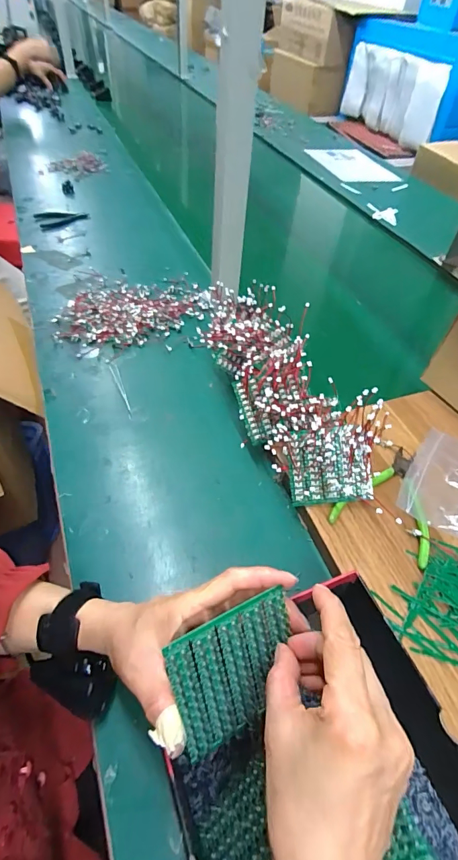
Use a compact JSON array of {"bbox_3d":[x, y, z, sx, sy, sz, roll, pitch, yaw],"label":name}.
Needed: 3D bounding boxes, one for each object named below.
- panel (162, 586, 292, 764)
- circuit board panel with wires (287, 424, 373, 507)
[{"bbox_3d":[0.006,0.156,0.263,0.083,0.004,0.080,-12,97,-27],"label":"panel"},{"bbox_3d":[0.109,0.040,0.444,0.085,0.010,0.083,-6,97,5],"label":"circuit board panel with wires"}]

